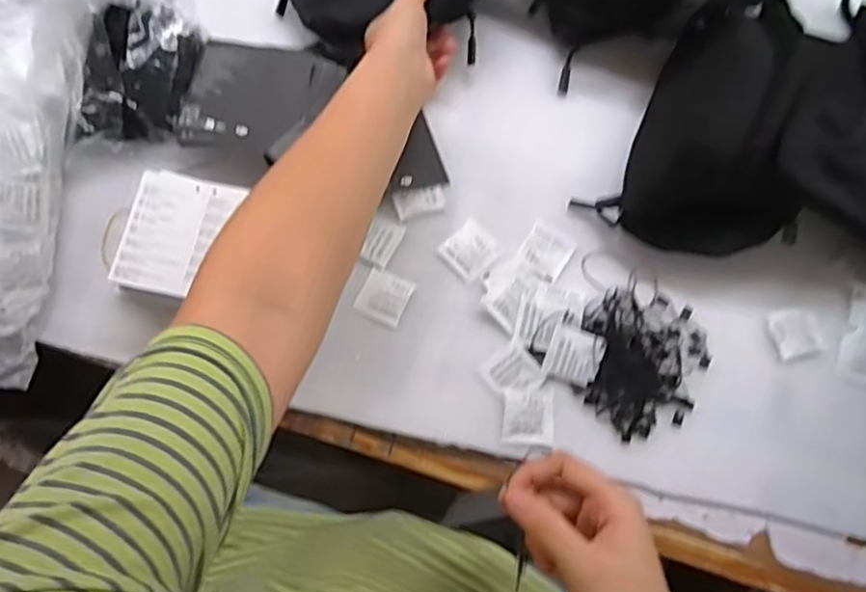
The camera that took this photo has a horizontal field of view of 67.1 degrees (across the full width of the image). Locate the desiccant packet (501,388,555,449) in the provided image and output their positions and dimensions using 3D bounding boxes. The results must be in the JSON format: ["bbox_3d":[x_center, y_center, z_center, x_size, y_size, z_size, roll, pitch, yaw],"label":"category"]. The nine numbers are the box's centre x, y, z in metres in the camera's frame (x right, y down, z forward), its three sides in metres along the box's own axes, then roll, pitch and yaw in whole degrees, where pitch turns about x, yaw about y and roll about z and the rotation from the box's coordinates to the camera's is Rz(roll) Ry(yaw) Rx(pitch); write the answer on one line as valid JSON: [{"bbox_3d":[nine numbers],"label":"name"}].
[{"bbox_3d":[0.073,0.092,0.497,0.038,0.004,0.045,6,73,3],"label":"desiccant packet"}]

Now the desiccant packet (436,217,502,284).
[{"bbox_3d":[0.030,-0.038,0.532,0.042,0.004,0.039,-43,77,-11],"label":"desiccant packet"}]

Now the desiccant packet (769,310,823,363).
[{"bbox_3d":[0.283,0.028,0.509,0.036,0.004,0.037,-17,73,-4],"label":"desiccant packet"}]

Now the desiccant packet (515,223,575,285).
[{"bbox_3d":[0.091,-0.033,0.532,0.038,0.004,0.040,33,76,11],"label":"desiccant packet"}]

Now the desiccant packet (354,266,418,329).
[{"bbox_3d":[-0.039,-0.001,0.522,0.038,0.004,0.039,25,75,9],"label":"desiccant packet"}]

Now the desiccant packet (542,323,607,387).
[{"bbox_3d":[0.109,0.045,0.502,0.040,0.004,0.040,19,74,7],"label":"desiccant packet"}]

